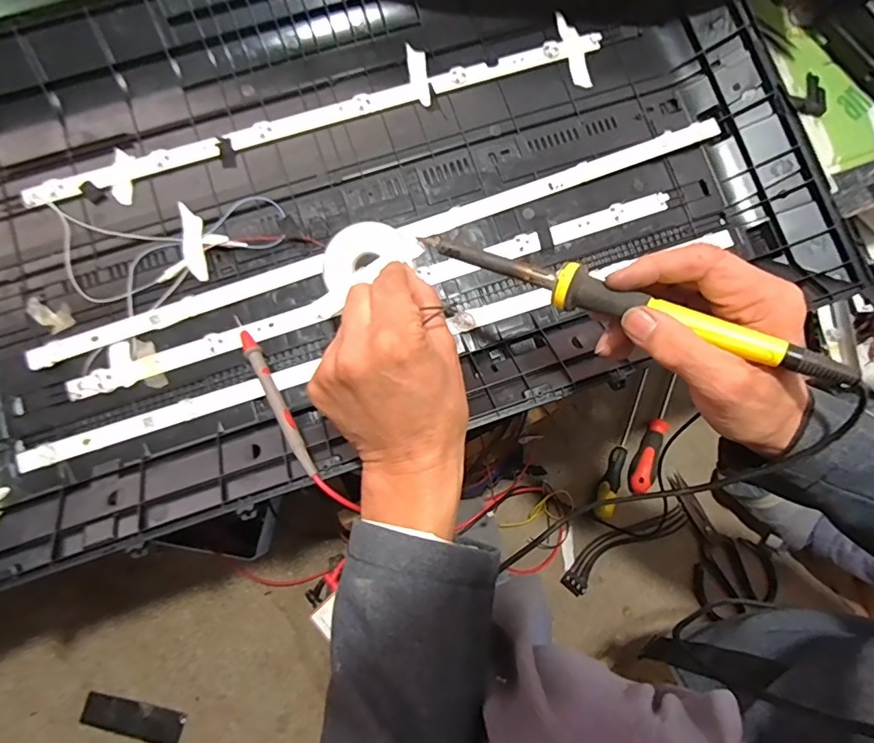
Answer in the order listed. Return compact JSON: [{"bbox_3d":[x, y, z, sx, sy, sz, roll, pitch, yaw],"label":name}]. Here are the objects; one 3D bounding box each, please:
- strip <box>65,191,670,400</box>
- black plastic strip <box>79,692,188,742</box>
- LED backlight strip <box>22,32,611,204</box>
[{"bbox_3d":[-0.041,-0.063,0.409,0.490,0.008,0.030,-18,78,-6],"label":"strip"},{"bbox_3d":[-0.350,0.403,0.597,0.114,0.009,0.037,16,70,-3],"label":"black plastic strip"},{"bbox_3d":[-0.096,-0.217,0.434,0.487,0.010,0.026,-19,78,-6],"label":"LED backlight strip"}]

